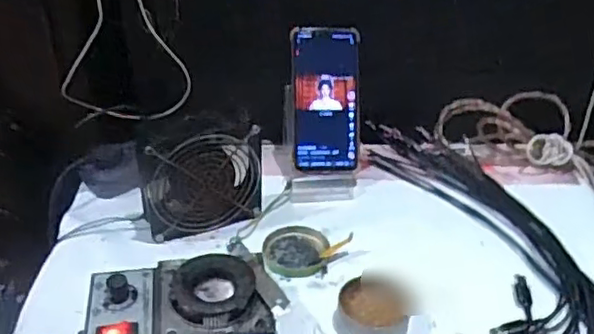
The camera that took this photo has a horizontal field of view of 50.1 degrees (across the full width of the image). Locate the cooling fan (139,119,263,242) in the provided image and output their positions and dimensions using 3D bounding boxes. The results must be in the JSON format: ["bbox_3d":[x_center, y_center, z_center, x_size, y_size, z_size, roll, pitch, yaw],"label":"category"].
[{"bbox_3d":[-0.096,0.010,0.647,0.120,0.119,0.043,-10,38,-16],"label":"cooling fan"}]

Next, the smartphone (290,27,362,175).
[{"bbox_3d":[0.034,-0.076,0.734,0.077,0.166,0.017,-1,2,-3],"label":"smartphone"}]

